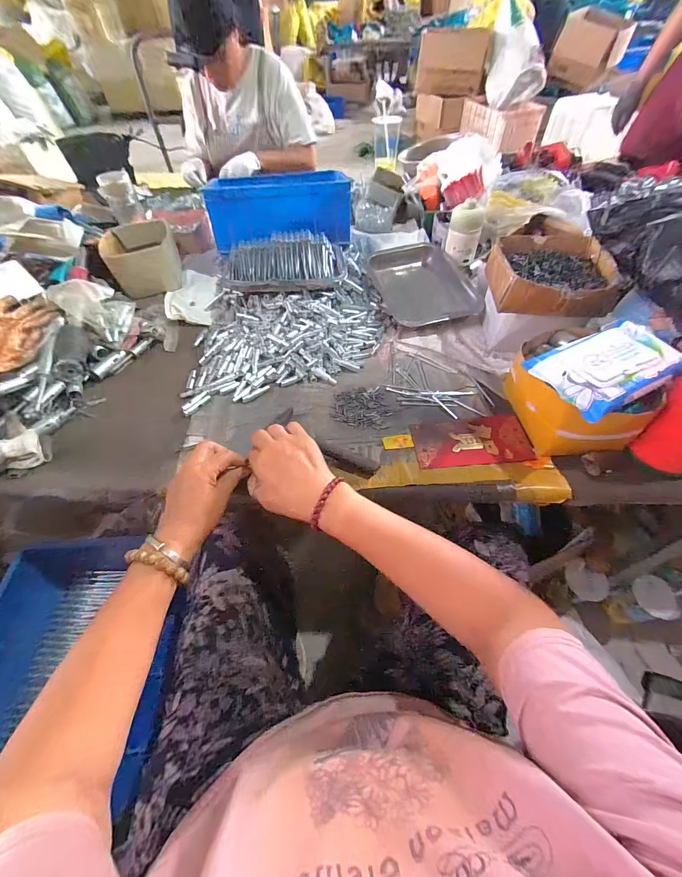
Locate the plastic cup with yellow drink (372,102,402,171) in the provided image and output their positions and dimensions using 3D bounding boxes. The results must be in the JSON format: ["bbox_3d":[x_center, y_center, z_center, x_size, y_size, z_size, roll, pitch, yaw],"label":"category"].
[{"bbox_3d":[0.144,-0.939,1.097,0.079,0.121,0.098,-5,53,-1],"label":"plastic cup with yellow drink"}]

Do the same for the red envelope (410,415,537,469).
[{"bbox_3d":[0.196,0.004,0.523,0.171,0.009,0.089,-6,49,-2],"label":"red envelope"}]

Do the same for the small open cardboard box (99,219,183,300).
[{"bbox_3d":[-0.461,-0.420,0.812,0.150,0.101,0.146,-24,56,-15],"label":"small open cardboard box"}]

